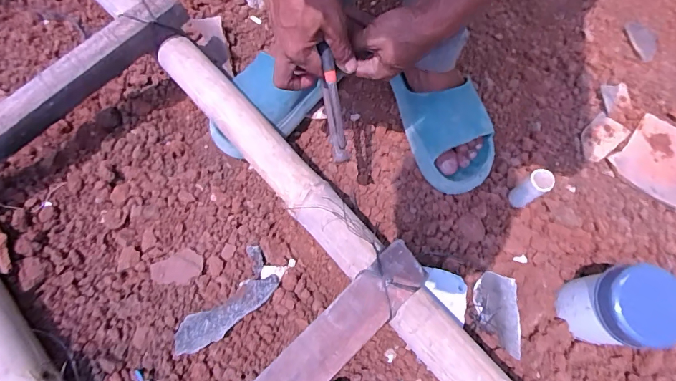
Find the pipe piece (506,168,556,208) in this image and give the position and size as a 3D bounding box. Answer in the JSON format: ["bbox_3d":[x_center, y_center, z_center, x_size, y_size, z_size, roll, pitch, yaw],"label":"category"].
[{"bbox_3d":[0.283,-0.001,0.595,0.039,0.075,0.031,-34,74,-12],"label":"pipe piece"}]

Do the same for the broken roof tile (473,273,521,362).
[{"bbox_3d":[0.217,0.167,0.547,0.054,0.011,0.107,-8,83,33],"label":"broken roof tile"}]

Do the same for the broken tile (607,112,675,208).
[{"bbox_3d":[0.548,-0.050,0.660,0.150,0.017,0.143,-43,76,-14],"label":"broken tile"}]

